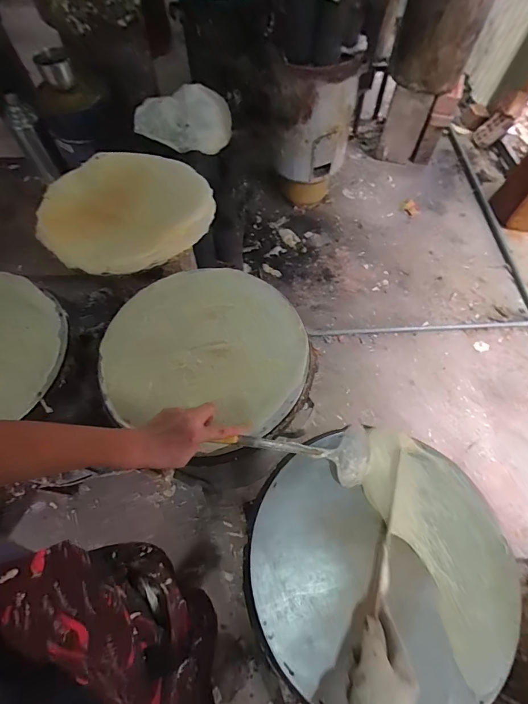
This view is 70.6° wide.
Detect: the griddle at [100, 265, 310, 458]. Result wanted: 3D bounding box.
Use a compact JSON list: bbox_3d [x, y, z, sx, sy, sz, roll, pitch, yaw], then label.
[{"bbox_3d":[-0.106,-0.012,0.715,0.373,0.052,0.357,0,63,0],"label":"griddle"}]

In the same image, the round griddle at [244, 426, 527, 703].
[{"bbox_3d":[0.169,0.320,0.549,0.369,0.058,0.357,0,63,0],"label":"round griddle"}]

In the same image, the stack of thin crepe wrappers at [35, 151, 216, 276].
[{"bbox_3d":[-0.314,-0.357,0.901,0.386,0.048,0.400,6,58,6],"label":"stack of thin crepe wrappers"}]

